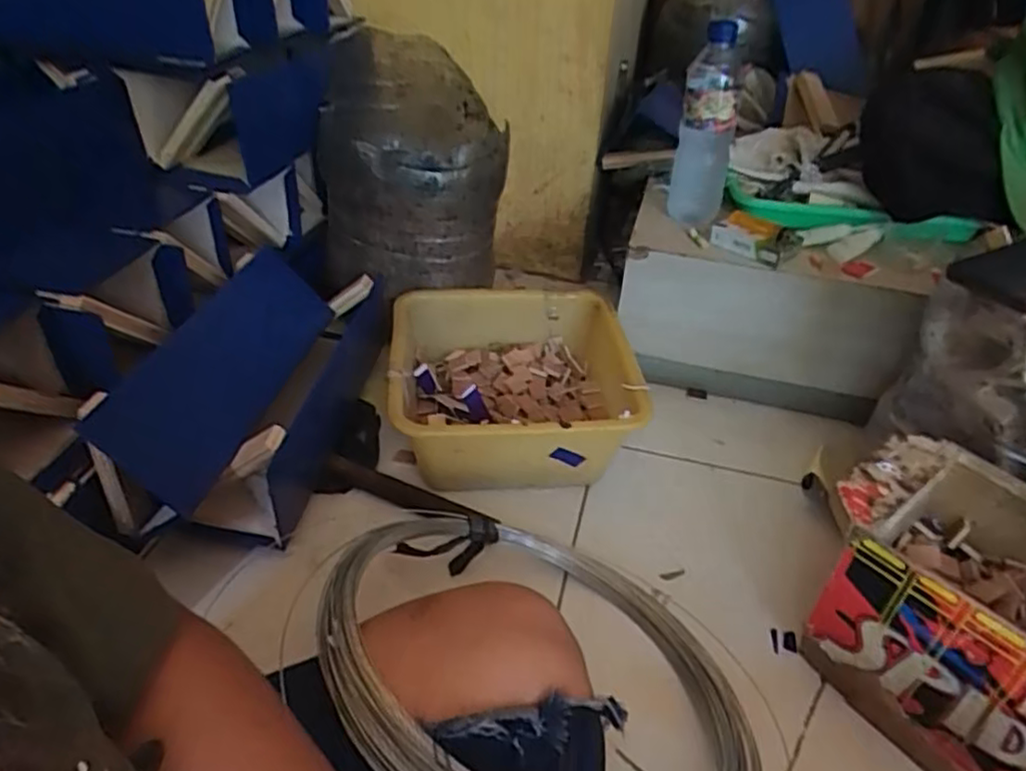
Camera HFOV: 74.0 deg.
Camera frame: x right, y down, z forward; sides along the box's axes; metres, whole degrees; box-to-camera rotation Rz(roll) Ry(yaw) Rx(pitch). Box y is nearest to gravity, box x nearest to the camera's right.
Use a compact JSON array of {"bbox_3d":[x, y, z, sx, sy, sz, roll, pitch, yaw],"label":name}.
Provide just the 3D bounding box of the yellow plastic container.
[{"bbox_3d":[0.000,0.010,0.805,0.276,0.127,0.274,1,38,-2],"label":"yellow plastic container"}]

